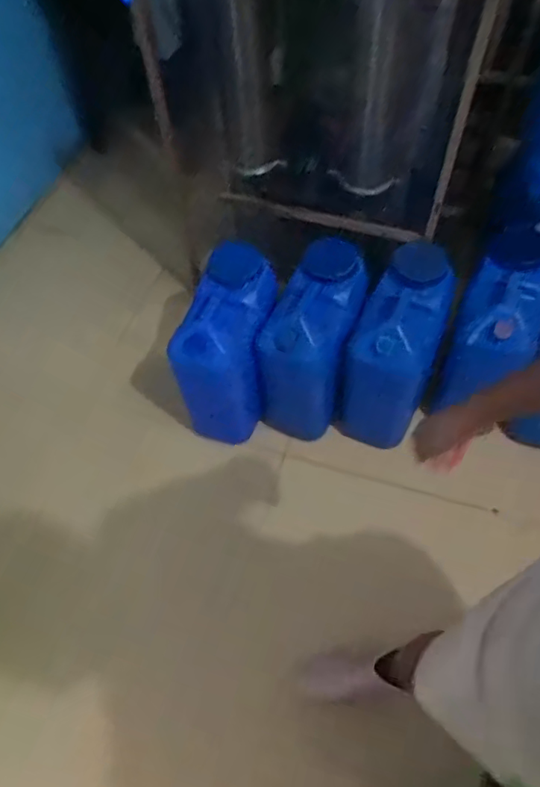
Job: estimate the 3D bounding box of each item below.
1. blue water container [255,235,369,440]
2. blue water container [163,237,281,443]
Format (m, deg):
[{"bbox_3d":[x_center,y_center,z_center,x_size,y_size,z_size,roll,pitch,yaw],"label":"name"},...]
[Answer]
[{"bbox_3d":[0.106,-0.104,1.305,0.158,0.386,0.273,22,61,16],"label":"blue water container"},{"bbox_3d":[-0.094,-0.129,1.369,0.200,0.388,0.321,10,58,9],"label":"blue water container"}]

